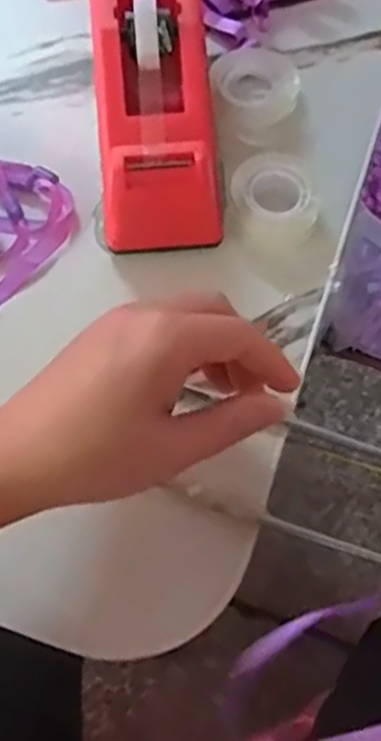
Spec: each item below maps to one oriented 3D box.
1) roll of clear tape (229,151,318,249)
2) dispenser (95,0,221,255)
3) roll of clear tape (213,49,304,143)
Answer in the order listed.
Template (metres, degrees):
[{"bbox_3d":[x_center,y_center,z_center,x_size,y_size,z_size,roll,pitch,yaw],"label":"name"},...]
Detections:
[{"bbox_3d":[0.043,-0.087,0.389,0.043,0.025,0.044,0,67,0],"label":"roll of clear tape"},{"bbox_3d":[-0.020,-0.138,0.388,0.060,0.072,0.156,-4,67,-2],"label":"dispenser"},{"bbox_3d":[0.034,-0.158,0.421,0.044,0.029,0.041,0,67,0],"label":"roll of clear tape"}]

